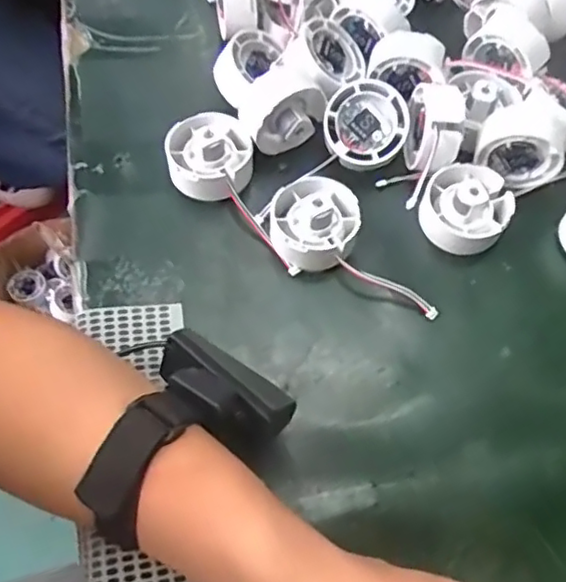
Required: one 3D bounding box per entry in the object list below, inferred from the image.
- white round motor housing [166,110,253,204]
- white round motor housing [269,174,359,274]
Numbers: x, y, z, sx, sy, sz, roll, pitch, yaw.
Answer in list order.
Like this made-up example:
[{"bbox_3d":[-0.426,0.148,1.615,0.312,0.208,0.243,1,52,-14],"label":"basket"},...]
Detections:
[{"bbox_3d":[-0.046,-0.088,0.411,0.052,0.033,0.055,1,64,-2],"label":"white round motor housing"},{"bbox_3d":[0.019,-0.044,0.394,0.053,0.031,0.059,5,64,0],"label":"white round motor housing"}]

